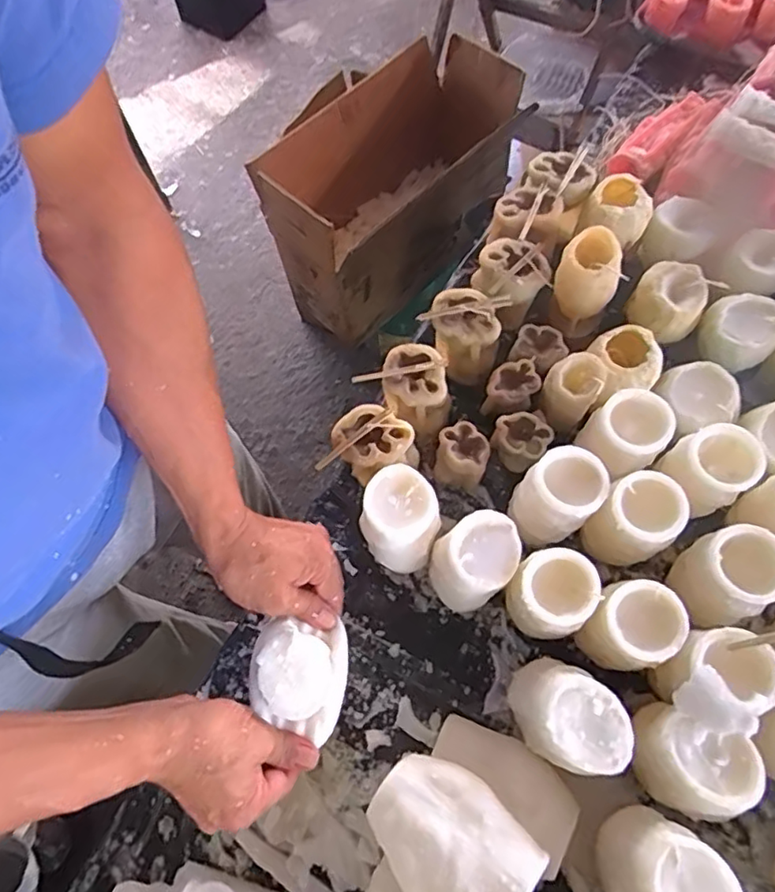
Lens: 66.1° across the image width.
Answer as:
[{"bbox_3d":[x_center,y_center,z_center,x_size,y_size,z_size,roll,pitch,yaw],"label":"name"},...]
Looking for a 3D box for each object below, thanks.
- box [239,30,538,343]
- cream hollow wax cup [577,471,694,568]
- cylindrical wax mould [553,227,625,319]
[{"bbox_3d":[0.003,-0.481,1.091,0.264,0.281,0.474,34,72,17],"label":"box"},{"bbox_3d":[0.211,0.065,0.515,0.059,0.086,0.058,-1,66,3],"label":"cream hollow wax cup"},{"bbox_3d":[0.207,-0.176,0.612,0.060,0.057,0.069,22,69,13],"label":"cylindrical wax mould"}]

